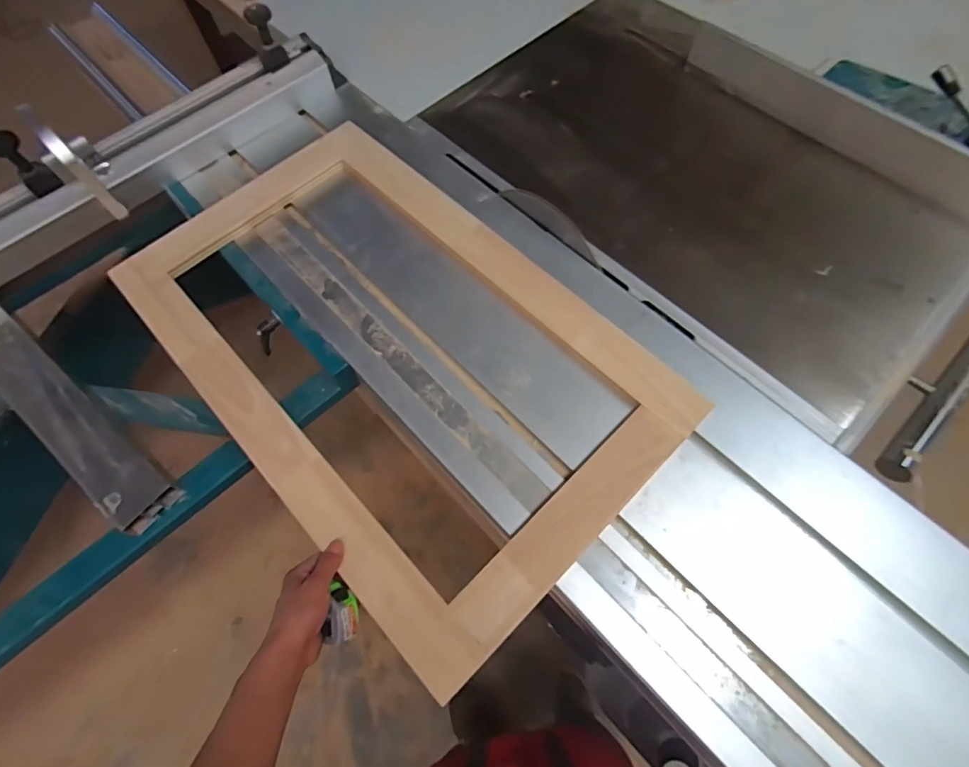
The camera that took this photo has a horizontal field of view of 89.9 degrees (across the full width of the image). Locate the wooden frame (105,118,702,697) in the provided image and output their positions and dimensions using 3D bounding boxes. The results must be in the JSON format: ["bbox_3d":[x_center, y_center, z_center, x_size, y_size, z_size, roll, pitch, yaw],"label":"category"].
[{"bbox_3d":[-0.145,-0.072,0.714,0.518,0.036,0.794,-43,70,-16],"label":"wooden frame"}]

